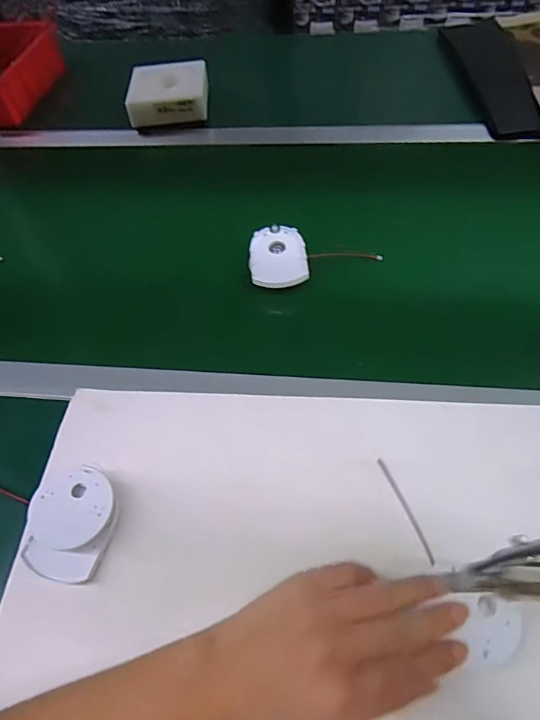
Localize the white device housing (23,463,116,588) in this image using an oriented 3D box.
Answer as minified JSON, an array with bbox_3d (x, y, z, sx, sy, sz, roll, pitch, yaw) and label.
[{"bbox_3d":[-0.158,0.130,0.377,0.062,0.039,0.082,8,54,15],"label":"white device housing"}]

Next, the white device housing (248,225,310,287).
[{"bbox_3d":[0.009,-0.118,0.527,0.063,0.009,0.083,-6,51,4],"label":"white device housing"}]

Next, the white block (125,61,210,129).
[{"bbox_3d":[-0.158,-0.420,0.740,0.121,0.033,0.131,-6,51,4],"label":"white block"}]

